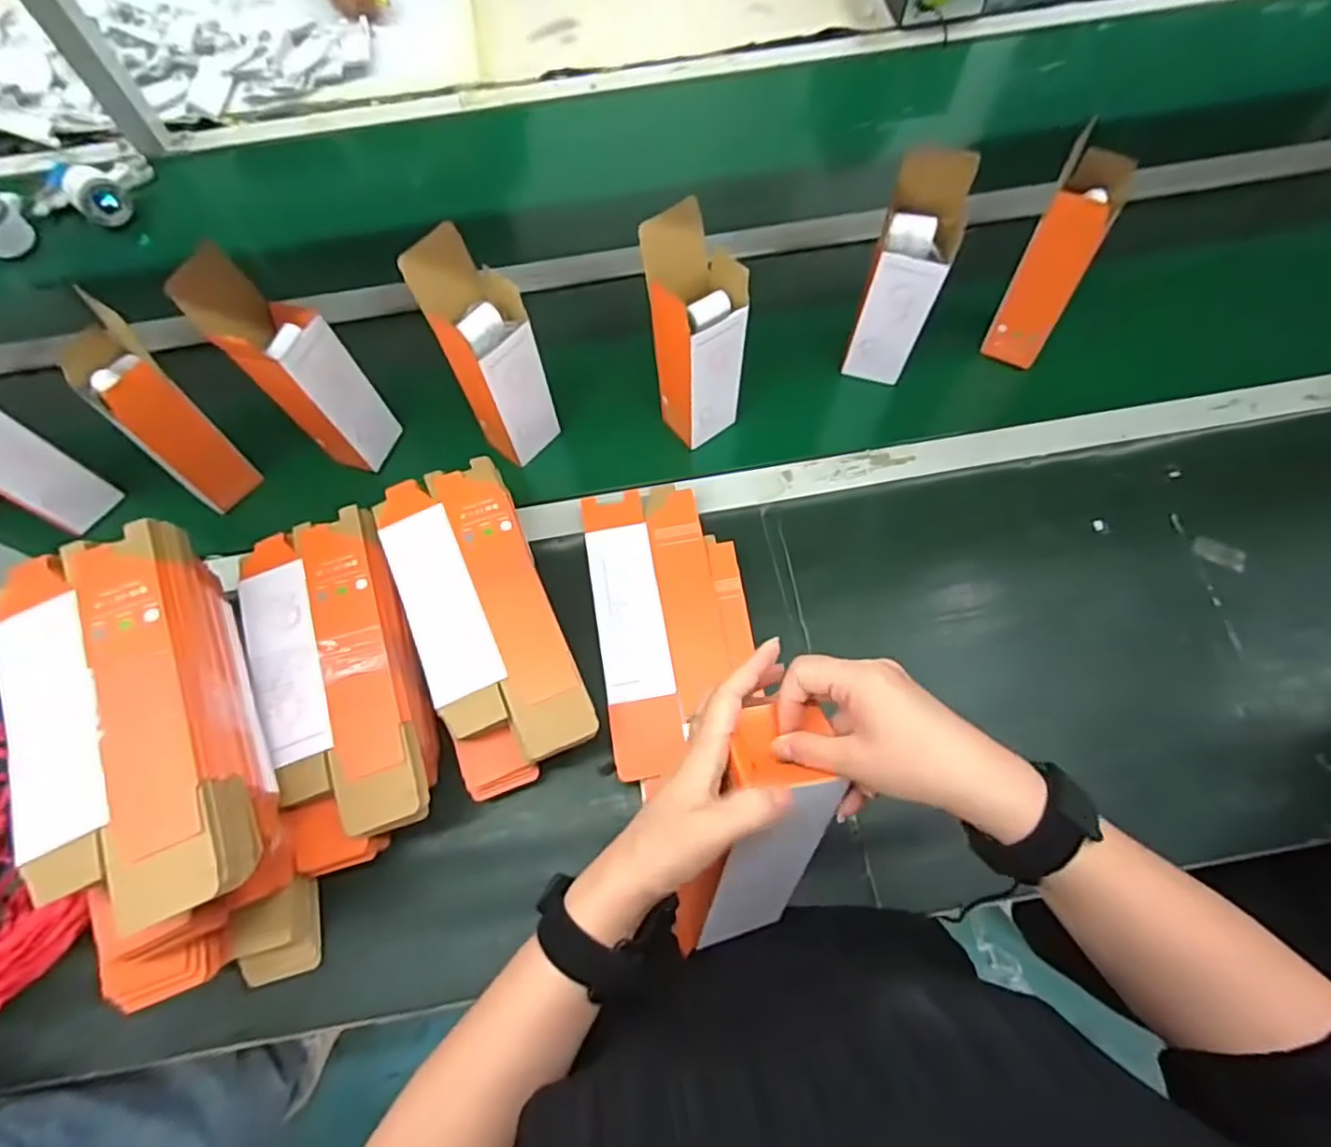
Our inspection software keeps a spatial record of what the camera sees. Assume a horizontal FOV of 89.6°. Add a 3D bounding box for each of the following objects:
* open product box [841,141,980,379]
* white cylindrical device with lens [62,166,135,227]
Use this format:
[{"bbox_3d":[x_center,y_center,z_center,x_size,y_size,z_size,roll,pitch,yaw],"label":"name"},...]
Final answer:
[{"bbox_3d":[0.236,-0.291,0.663,0.067,0.209,0.075,18,71,10],"label":"open product box"},{"bbox_3d":[-0.756,-0.506,0.892,0.048,0.055,0.067,41,77,17],"label":"white cylindrical device with lens"}]

